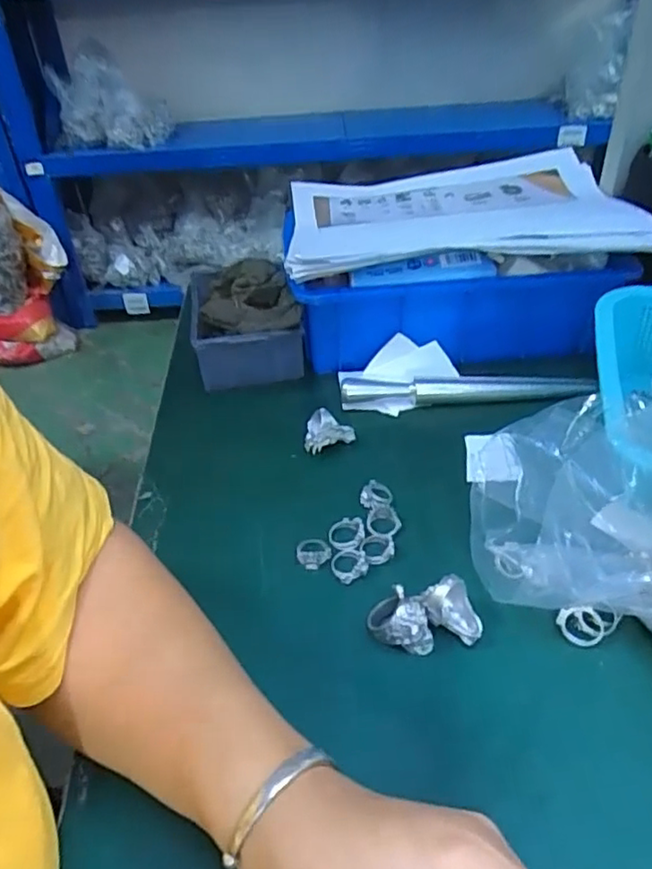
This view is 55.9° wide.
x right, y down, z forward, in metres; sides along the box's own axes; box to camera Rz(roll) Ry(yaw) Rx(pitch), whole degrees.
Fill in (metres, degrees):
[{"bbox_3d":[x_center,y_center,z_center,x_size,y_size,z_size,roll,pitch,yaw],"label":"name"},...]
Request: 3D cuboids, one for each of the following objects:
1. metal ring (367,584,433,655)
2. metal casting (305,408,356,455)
[{"bbox_3d":[0.042,0.103,0.339,0.035,0.034,0.020,5,39,8],"label":"metal ring"},{"bbox_3d":[0.003,-0.001,0.464,0.037,0.029,0.020,0,38,2],"label":"metal casting"}]

